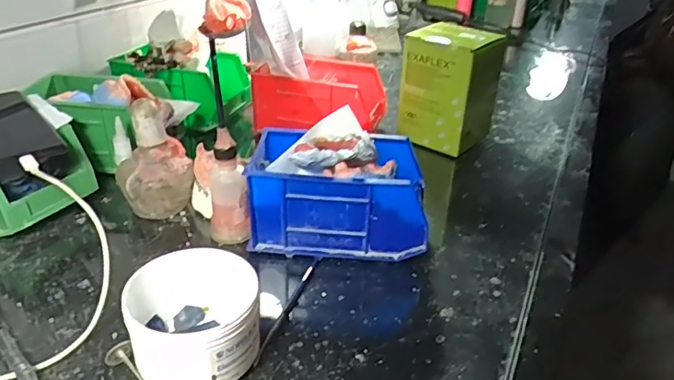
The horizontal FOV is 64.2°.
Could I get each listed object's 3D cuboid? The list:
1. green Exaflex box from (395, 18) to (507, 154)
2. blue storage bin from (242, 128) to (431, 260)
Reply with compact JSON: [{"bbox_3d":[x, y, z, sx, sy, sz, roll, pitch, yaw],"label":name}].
[{"bbox_3d":[0.150,-0.139,0.721,0.102,0.138,0.096,25,38,32],"label":"green Exaflex box"},{"bbox_3d":[0.003,0.003,0.529,0.165,0.086,0.098,4,31,2],"label":"blue storage bin"}]

